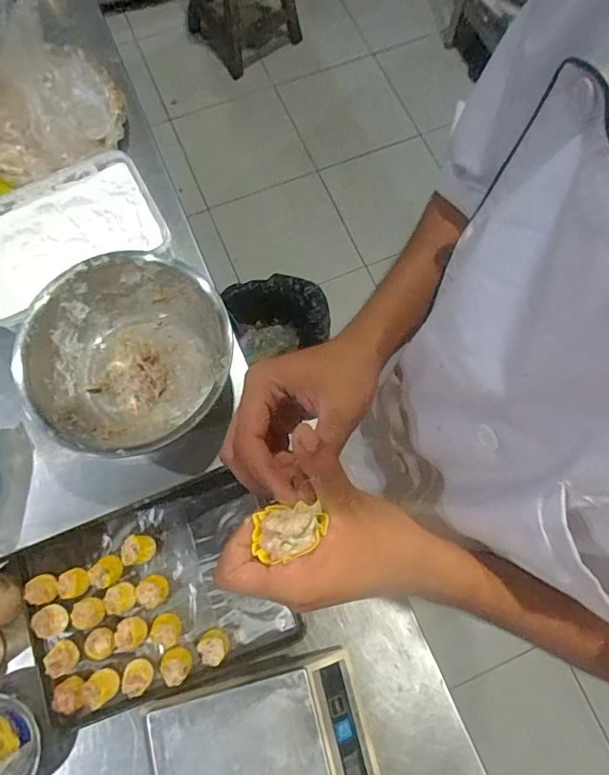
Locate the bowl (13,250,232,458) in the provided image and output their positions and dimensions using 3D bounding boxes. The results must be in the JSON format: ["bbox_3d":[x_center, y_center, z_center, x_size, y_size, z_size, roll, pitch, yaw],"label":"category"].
[{"bbox_3d":[-0.202,-0.031,0.601,0.213,0.094,0.220,0,73,-1],"label":"bowl"}]

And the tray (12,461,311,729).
[{"bbox_3d":[-0.185,0.259,0.648,0.308,0.039,0.224,-18,75,-6],"label":"tray"}]

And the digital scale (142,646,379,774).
[{"bbox_3d":[-0.042,0.412,0.564,0.228,0.063,0.181,-14,74,-5],"label":"digital scale"}]

